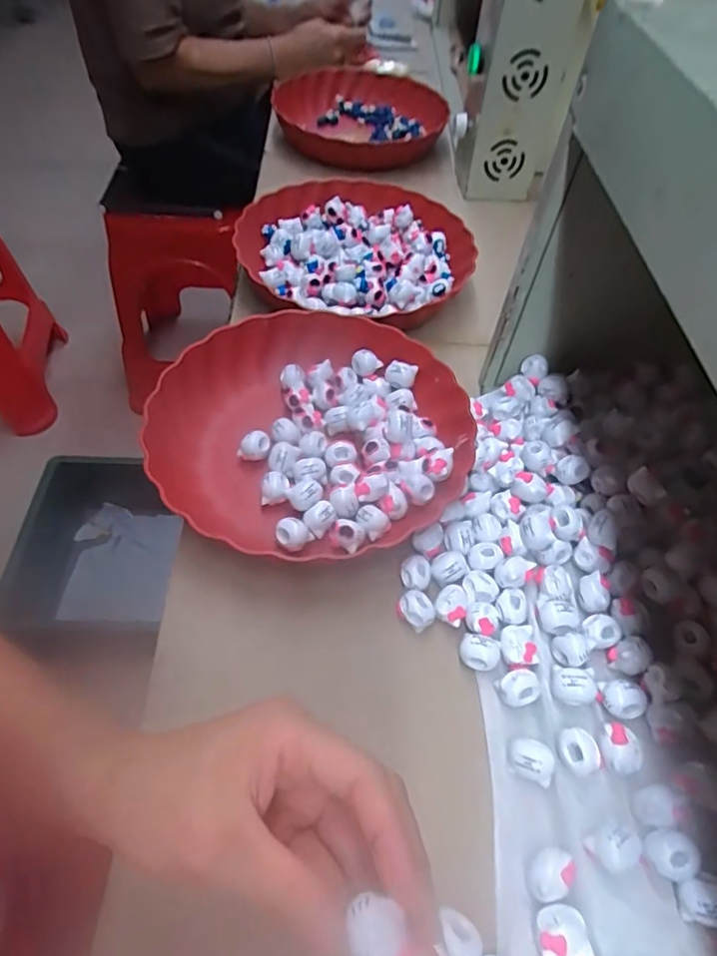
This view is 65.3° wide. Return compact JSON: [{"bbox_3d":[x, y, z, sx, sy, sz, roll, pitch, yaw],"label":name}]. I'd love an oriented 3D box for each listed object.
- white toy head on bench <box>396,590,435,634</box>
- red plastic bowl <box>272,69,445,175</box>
[{"bbox_3d":[0.039,0.090,0.381,0.025,0.019,0.021,33,58,18],"label":"white toy head on bench"},{"bbox_3d":[0.006,-0.519,0.813,0.241,0.065,0.233,1,55,-1],"label":"red plastic bowl"}]

